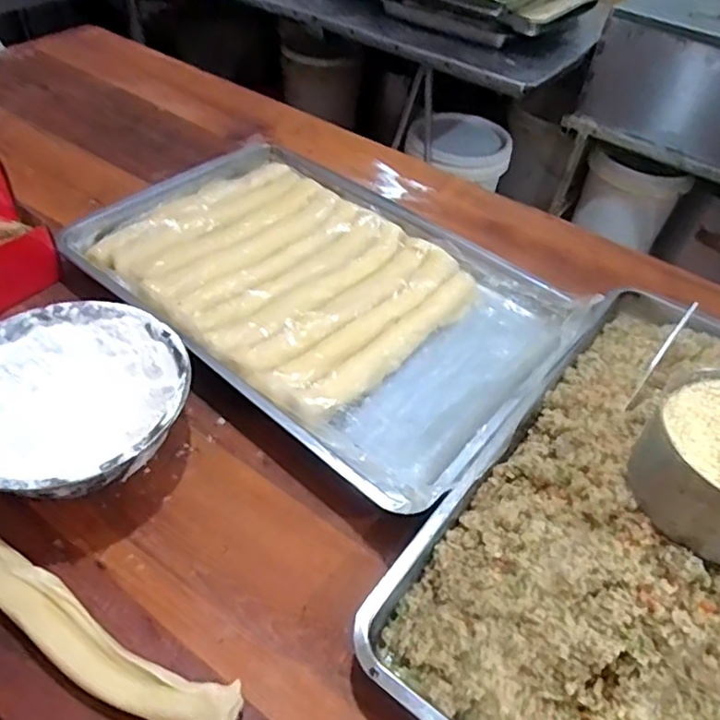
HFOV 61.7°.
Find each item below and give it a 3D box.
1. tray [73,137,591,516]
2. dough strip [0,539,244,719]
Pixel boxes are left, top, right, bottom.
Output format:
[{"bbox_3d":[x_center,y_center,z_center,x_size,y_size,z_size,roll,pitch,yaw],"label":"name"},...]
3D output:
[{"bbox_3d":[-0.055,-0.100,0.772,0.595,0.058,0.400,34,53,22],"label":"tray"},{"bbox_3d":[-0.237,0.212,0.483,0.312,0.036,0.051,23,49,15],"label":"dough strip"}]

